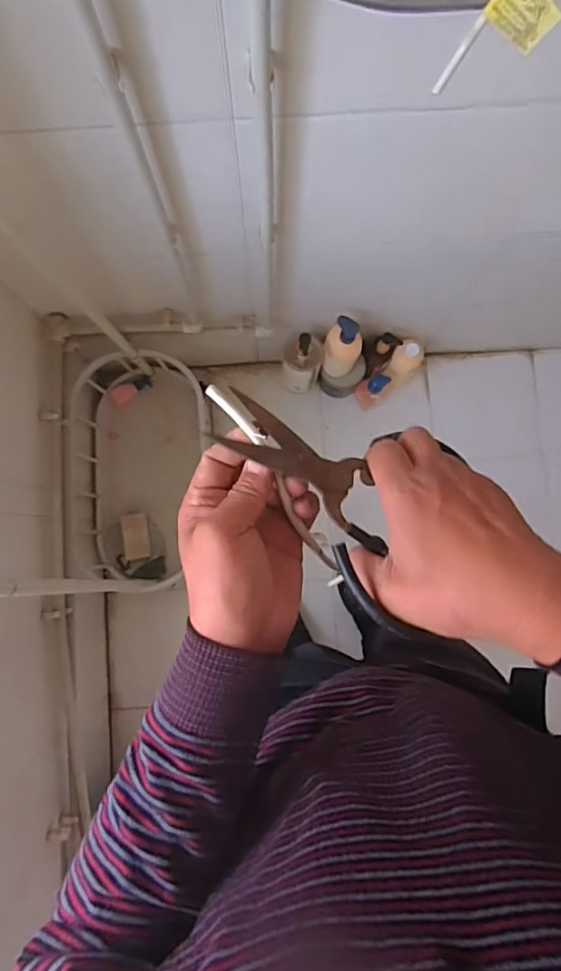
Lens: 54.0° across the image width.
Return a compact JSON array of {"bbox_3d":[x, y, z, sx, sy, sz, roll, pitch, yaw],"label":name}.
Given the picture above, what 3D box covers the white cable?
[{"bbox_3d":[0.002,0.003,0.375,0.021,0.020,0.165,-30,106,-3],"label":"white cable"}]

